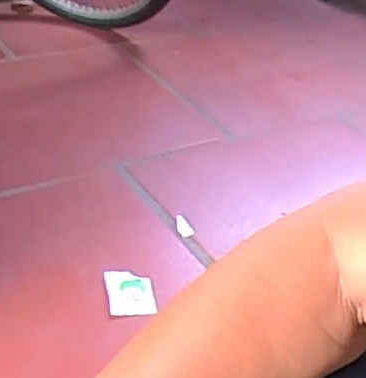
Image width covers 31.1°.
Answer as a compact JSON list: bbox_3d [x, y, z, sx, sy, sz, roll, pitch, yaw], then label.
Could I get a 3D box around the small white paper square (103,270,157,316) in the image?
[{"bbox_3d":[-0.071,0.137,0.894,0.062,0.004,0.082,-3,34,-12],"label":"small white paper square"}]

